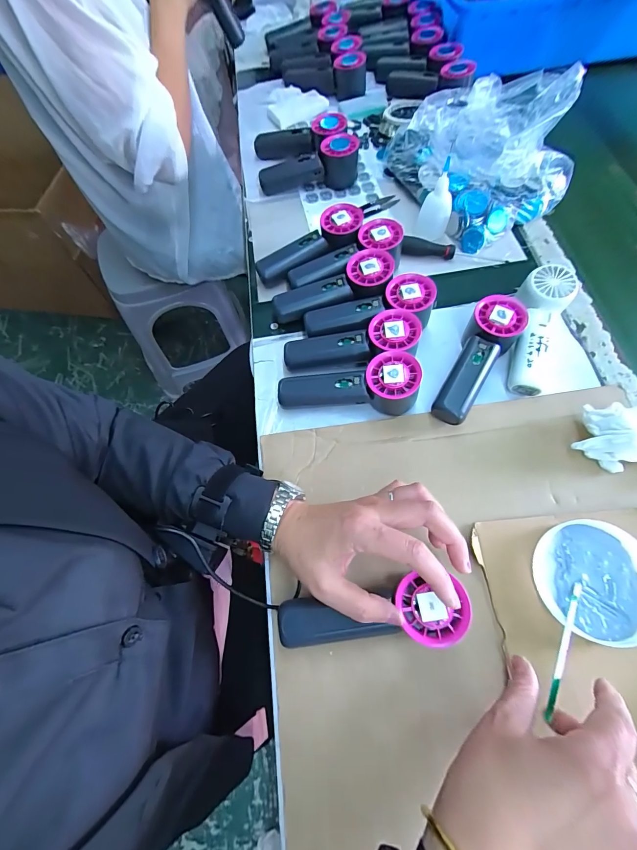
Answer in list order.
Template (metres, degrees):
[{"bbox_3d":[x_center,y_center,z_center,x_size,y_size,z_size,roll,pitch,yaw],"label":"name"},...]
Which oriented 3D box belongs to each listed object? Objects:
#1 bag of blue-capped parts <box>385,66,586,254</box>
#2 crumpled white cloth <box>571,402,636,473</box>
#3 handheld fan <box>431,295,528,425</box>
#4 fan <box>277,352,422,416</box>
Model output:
[{"bbox_3d":[0.231,-0.401,0.507,0.207,0.106,0.242,-32,69,-11],"label":"bag of blue-capped parts"},{"bbox_3d":[0.308,0.008,0.353,0.090,0.051,0.067,-6,66,0],"label":"crumpled white cloth"},{"bbox_3d":[0.175,-0.073,0.397,0.051,0.052,0.153,33,72,15],"label":"handheld fan"},{"bbox_3d":[0.032,-0.045,0.391,0.151,0.053,0.049,2,66,3],"label":"fan"}]

